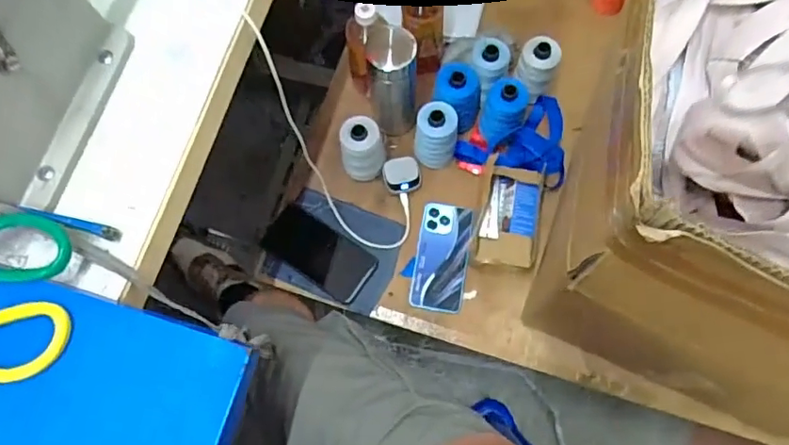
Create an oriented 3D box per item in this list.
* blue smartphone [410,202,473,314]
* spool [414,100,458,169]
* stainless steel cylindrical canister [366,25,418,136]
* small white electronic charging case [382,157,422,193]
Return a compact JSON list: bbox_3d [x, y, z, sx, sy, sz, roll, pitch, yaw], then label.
[{"bbox_3d":[0.073,0.052,0.830,0.079,0.016,0.164,7,76,9],"label":"blue smartphone"},{"bbox_3d":[0.063,-0.131,0.825,0.062,0.104,0.059,0,73,1],"label":"spool"},{"bbox_3d":[0.000,-0.196,0.796,0.065,0.202,0.069,0,73,1],"label":"stainless steel cylindrical canister"},{"bbox_3d":[0.012,-0.074,0.854,0.057,0.023,0.052,-7,73,-1],"label":"small white electronic charging case"}]

